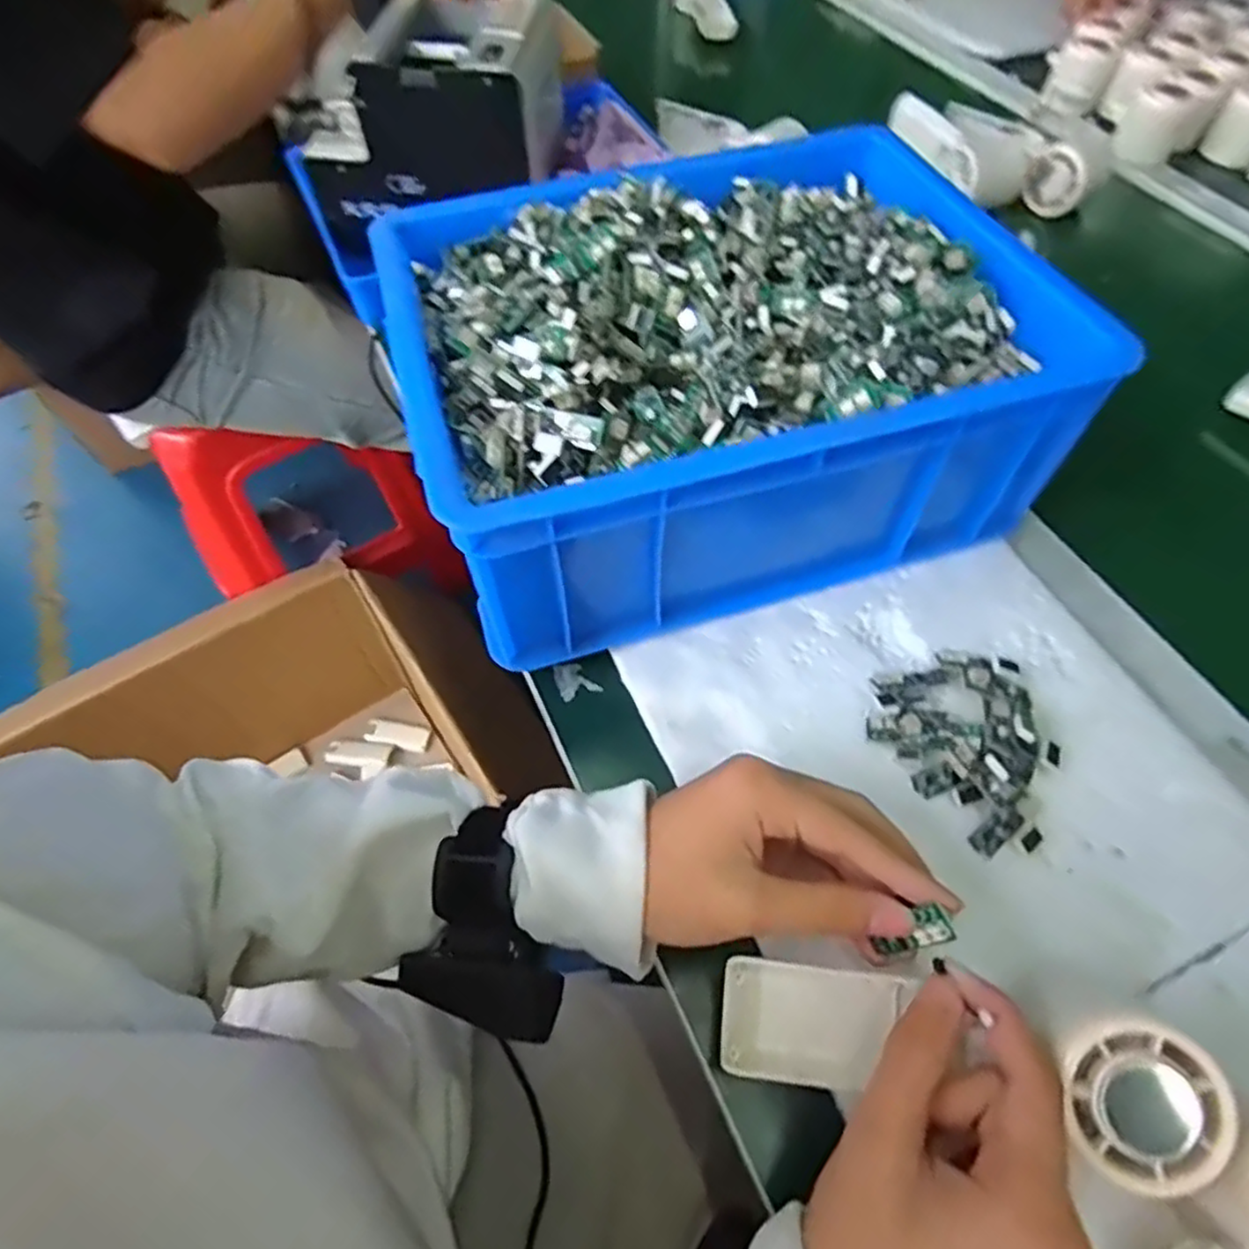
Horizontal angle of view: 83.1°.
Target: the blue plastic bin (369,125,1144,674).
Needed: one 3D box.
[{"bbox_3d":[0.047,-0.147,0.417,0.324,0.133,0.248,-15,59,-8],"label":"blue plastic bin"}]

